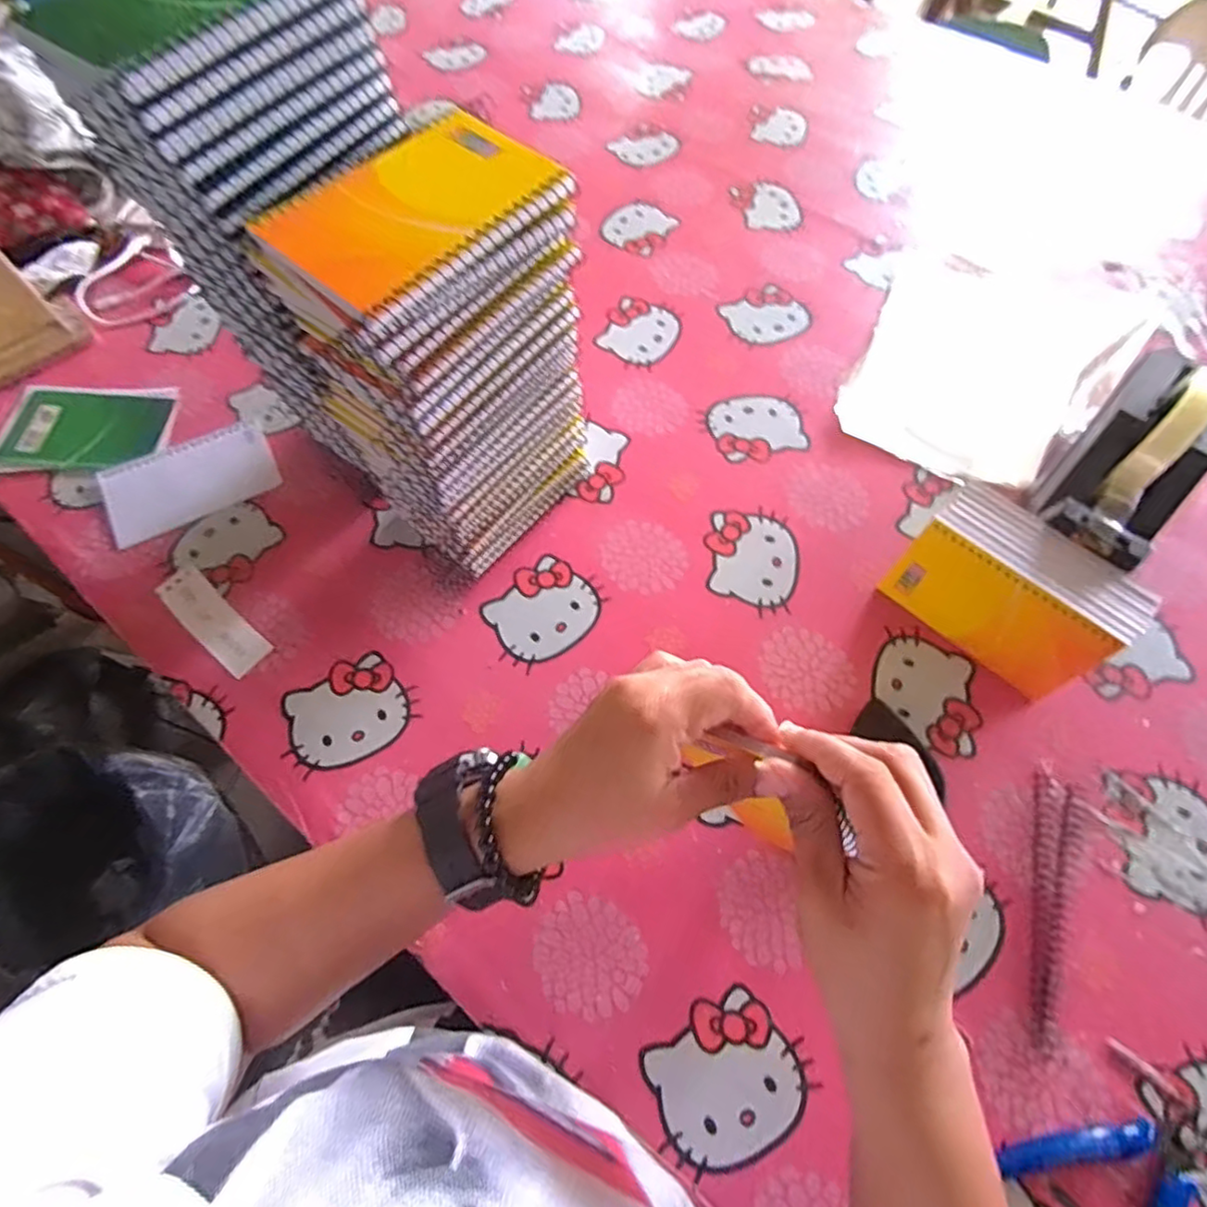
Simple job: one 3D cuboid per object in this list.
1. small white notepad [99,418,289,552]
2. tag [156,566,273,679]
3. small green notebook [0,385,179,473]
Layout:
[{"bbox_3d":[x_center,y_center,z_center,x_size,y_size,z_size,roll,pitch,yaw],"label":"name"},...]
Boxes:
[{"bbox_3d":[-0.340,-0.101,0.513,0.130,0.005,0.085,-25,66,-12],"label":"small white notepad"},{"bbox_3d":[-0.292,0.012,0.462,0.110,0.004,0.032,37,69,16],"label":"tag"},{"bbox_3d":[-0.446,-0.153,0.535,0.140,0.011,0.087,0,64,-1],"label":"small green notebook"}]

